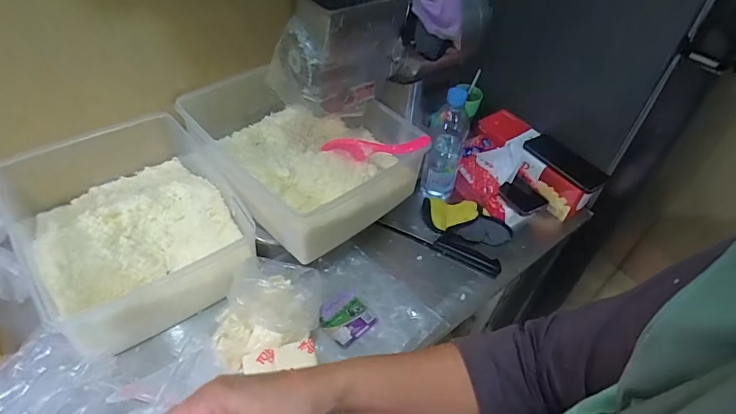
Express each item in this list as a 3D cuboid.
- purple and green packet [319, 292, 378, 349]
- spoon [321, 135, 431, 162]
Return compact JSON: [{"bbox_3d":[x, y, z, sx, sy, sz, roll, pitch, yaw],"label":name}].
[{"bbox_3d":[-0.035,0.173,0.690,0.077,0.008,0.077,37,53,26],"label":"purple and green packet"},{"bbox_3d":[0.014,-0.094,0.739,0.180,0.053,0.025,1,44,17],"label":"spoon"}]

